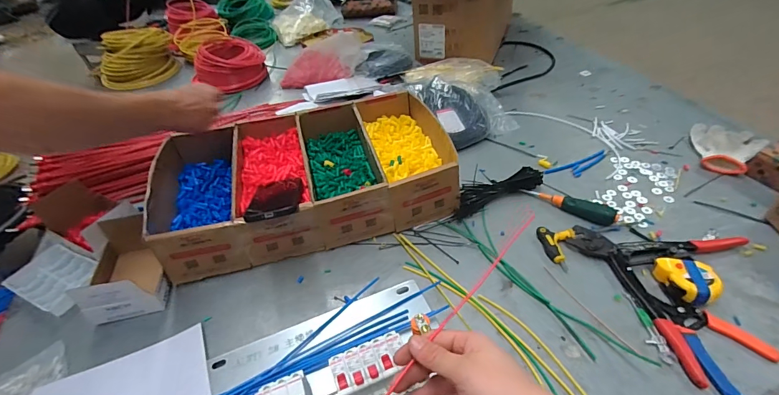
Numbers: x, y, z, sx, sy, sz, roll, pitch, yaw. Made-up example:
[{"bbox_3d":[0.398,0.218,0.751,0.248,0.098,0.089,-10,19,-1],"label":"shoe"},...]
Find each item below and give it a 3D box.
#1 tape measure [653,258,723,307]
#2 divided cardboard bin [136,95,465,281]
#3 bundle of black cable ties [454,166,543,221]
[{"bbox_3d":[0.434,0.119,0.565,0.057,0.034,0.080,-14,43,-10],"label":"tape measure"},{"bbox_3d":[-0.161,-0.041,0.735,0.521,0.121,0.313,-12,43,-7],"label":"divided cardboard bin"},{"bbox_3d":[0.200,-0.015,0.740,0.199,0.034,0.053,-19,43,-16],"label":"bundle of black cable ties"}]

